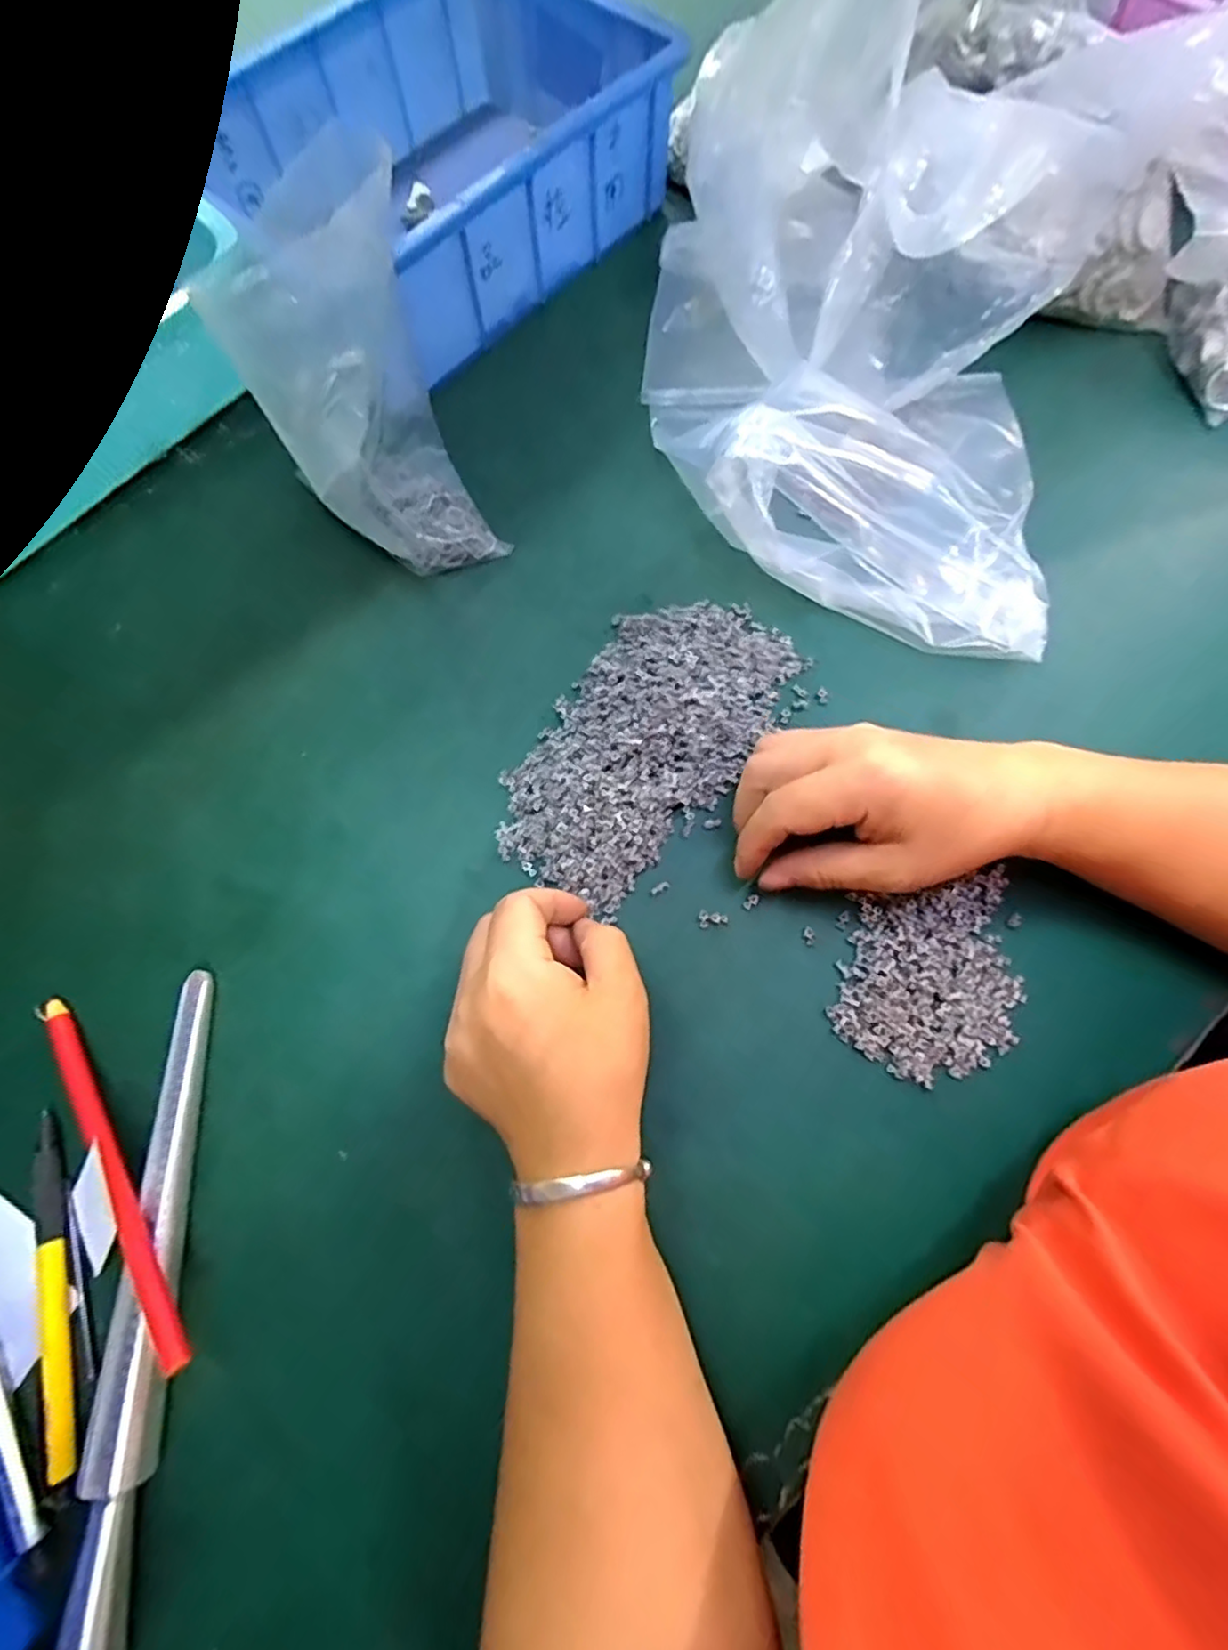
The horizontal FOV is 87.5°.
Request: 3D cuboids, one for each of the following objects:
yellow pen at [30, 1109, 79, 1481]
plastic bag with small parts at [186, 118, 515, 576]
[{"bbox_3d":[-0.228,0.186,0.260,0.013,0.008,0.128,-18,73,-4],"label":"yellow pen"},{"bbox_3d":[-0.129,-0.224,0.332,0.099,0.135,0.131,-23,73,-6],"label":"plastic bag with small parts"}]

